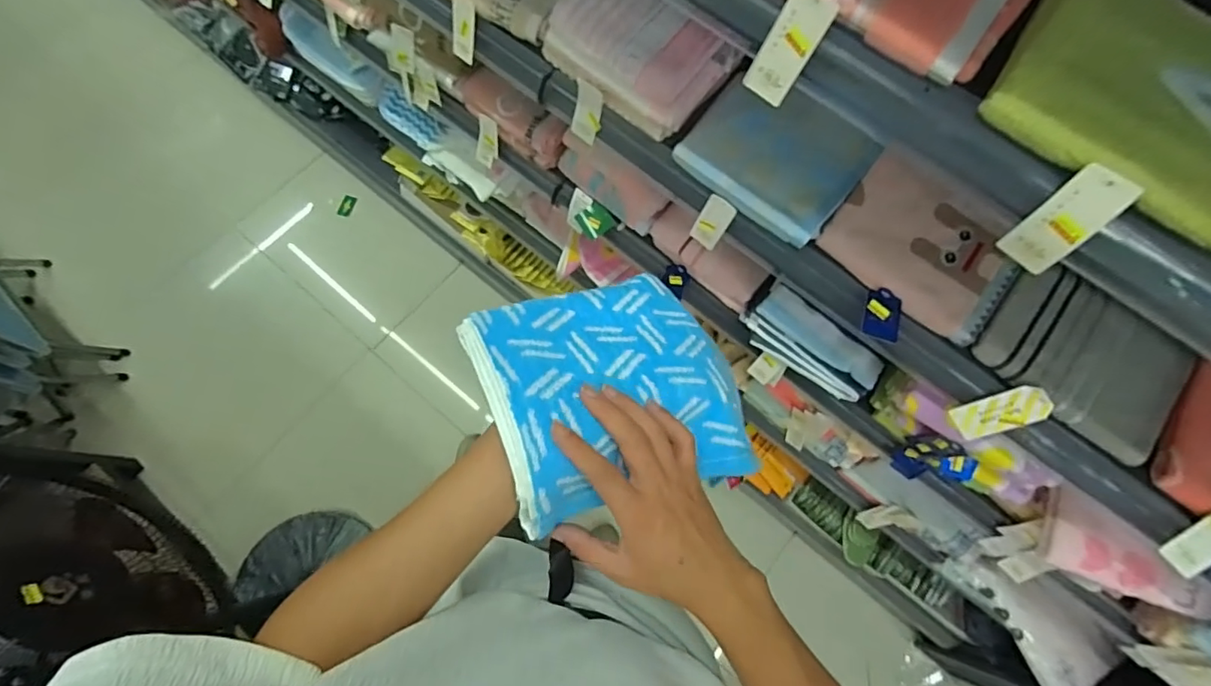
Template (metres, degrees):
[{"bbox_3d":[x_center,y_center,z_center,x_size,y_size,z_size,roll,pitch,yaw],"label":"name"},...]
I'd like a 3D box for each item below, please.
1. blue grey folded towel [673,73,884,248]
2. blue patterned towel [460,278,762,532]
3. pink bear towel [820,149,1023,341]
[{"bbox_3d":[0.201,-0.226,0.627,0.190,0.021,0.177,37,75,9],"label":"blue grey folded towel"},{"bbox_3d":[0.007,0.039,0.422,0.195,0.045,0.175,-14,66,-29],"label":"blue patterned towel"},{"bbox_3d":[0.355,-0.113,0.599,0.189,0.026,0.154,37,75,9],"label":"pink bear towel"}]

